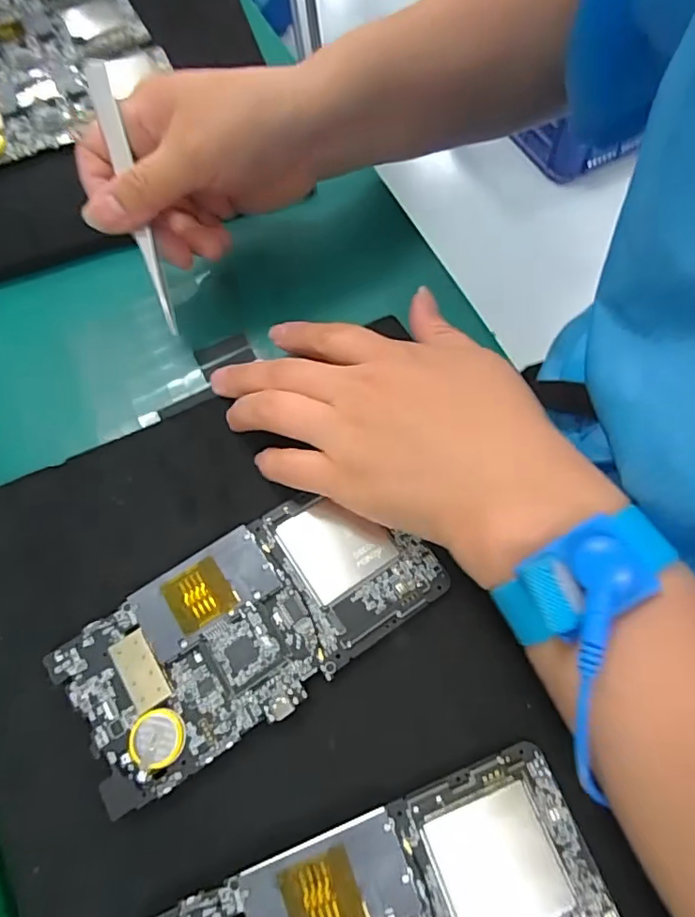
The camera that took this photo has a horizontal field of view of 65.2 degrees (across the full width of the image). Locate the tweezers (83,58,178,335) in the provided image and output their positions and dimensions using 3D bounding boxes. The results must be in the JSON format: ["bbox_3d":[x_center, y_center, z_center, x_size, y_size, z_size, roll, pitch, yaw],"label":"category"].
[{"bbox_3d":[-0.106,-0.126,0.268,0.010,0.008,0.126,-13,105,-5],"label":"tweezers"}]

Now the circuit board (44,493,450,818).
[{"bbox_3d":[-0.038,0.067,0.227,0.152,0.005,0.074,-26,69,-11],"label":"circuit board"}]

